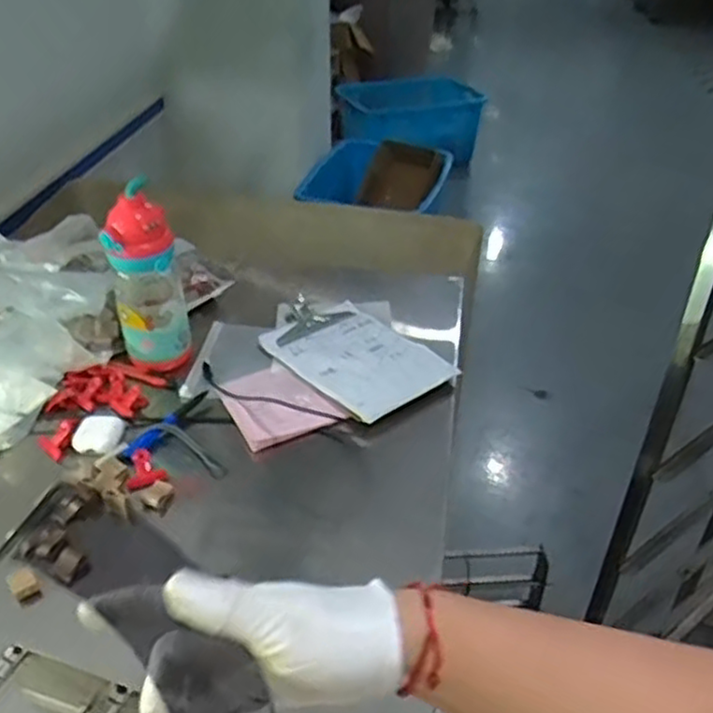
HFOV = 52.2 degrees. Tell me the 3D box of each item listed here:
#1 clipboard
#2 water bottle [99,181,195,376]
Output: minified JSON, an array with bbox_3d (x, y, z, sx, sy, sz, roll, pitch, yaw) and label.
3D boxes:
[{"bbox_3d":[-0.006,-0.006,0.869,0.142,0.021,0.220,-26,43,-32],"label":"clipboard"},{"bbox_3d":[-0.236,-0.085,0.819,0.080,0.201,0.063,-13,37,-18],"label":"water bottle"}]

